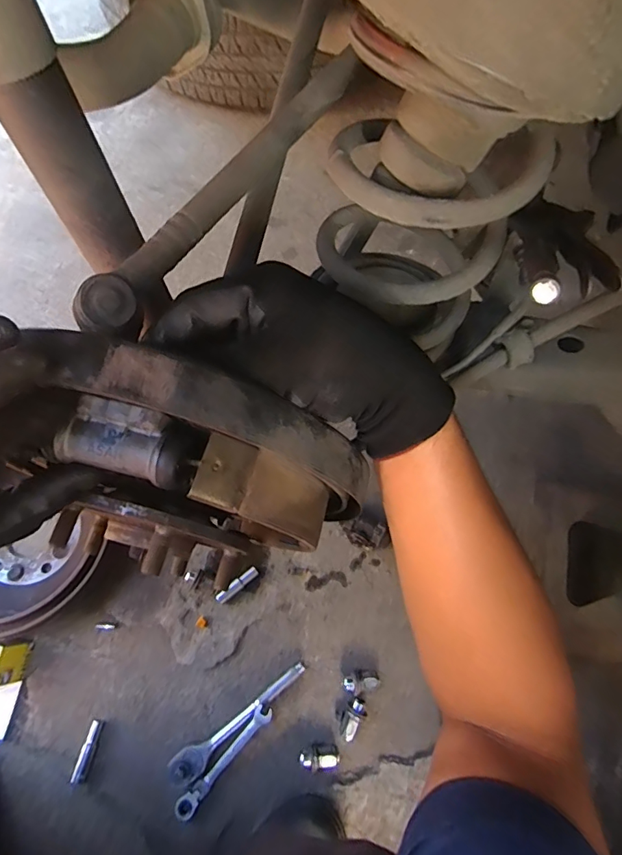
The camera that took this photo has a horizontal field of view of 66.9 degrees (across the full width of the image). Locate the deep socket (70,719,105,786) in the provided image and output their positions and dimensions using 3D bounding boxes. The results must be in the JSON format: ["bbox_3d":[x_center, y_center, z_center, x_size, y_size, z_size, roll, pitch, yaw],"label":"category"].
[{"bbox_3d":[-0.271,0.394,0.569,0.016,0.018,0.066,16,68,4],"label":"deep socket"}]

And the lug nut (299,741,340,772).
[{"bbox_3d":[0.011,0.399,0.569,0.047,0.033,0.027,-6,68,-5],"label":"lug nut"}]

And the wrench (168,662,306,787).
[{"bbox_3d":[-0.090,0.360,0.586,0.191,0.020,0.034,-40,74,-17],"label":"wrench"}]

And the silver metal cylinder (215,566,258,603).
[{"bbox_3d":[-0.101,0.216,0.644,0.064,0.012,0.015,-36,73,-16],"label":"silver metal cylinder"}]

